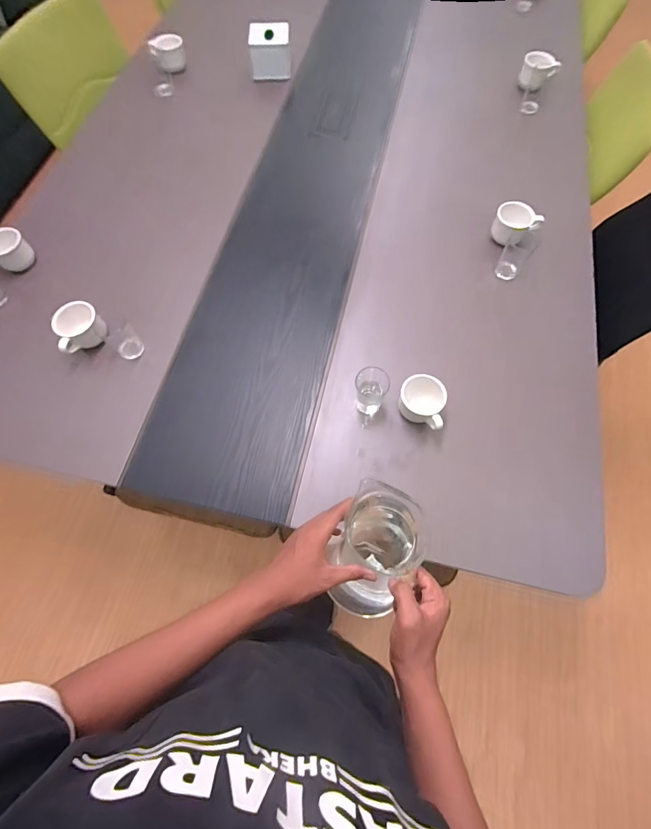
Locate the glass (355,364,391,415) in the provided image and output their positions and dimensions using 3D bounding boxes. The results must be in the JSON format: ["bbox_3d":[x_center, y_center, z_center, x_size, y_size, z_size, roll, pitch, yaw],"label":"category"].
[{"bbox_3d":[0.093,-0.043,0.776,0.065,0.097,0.075,5,68,4],"label":"glass"}]

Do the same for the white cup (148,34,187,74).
[{"bbox_3d":[-0.526,-1.212,1.278,0.115,0.067,0.099,-22,68,-7],"label":"white cup"}]

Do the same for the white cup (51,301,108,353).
[{"bbox_3d":[-0.543,-0.190,0.851,0.097,0.077,0.089,-1,68,2],"label":"white cup"}]

